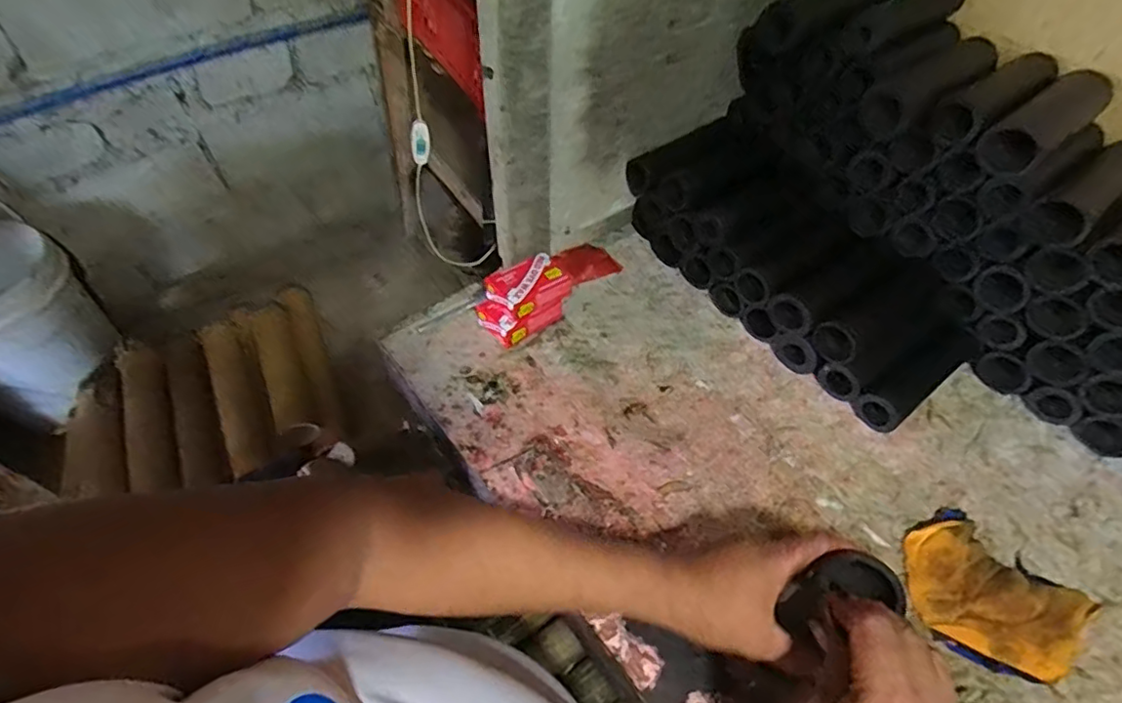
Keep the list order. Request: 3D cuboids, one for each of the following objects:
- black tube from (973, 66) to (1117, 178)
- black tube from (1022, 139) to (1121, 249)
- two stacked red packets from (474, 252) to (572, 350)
[{"bbox_3d":[0.529,-0.252,0.639,0.192,0.066,0.062,-31,56,-26],"label":"black tube"},{"bbox_3d":[0.568,-0.171,0.635,0.195,0.051,0.055,-31,56,-26],"label":"black tube"},{"bbox_3d":[-0.049,-0.069,0.757,0.118,0.062,0.084,-31,56,-26],"label":"two stacked red packets"}]

